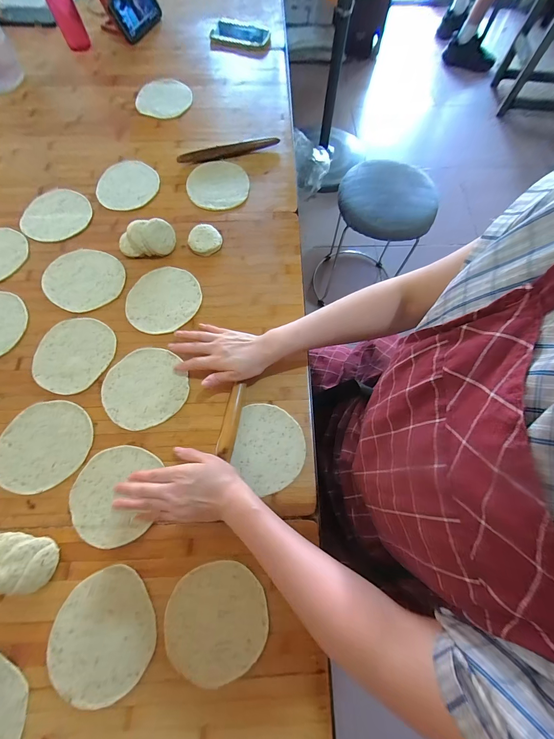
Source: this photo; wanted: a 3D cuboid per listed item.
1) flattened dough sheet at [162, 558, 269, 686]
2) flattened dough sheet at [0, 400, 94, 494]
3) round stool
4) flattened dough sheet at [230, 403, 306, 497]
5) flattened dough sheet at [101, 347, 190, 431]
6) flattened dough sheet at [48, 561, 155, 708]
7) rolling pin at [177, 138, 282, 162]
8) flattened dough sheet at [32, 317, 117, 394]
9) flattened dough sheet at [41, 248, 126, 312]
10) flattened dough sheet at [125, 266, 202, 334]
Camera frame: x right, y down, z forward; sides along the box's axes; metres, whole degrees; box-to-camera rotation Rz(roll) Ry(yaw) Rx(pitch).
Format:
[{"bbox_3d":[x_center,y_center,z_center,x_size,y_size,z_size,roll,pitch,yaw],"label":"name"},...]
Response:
[{"bbox_3d":[-0.078,0.325,0.376,0.129,0.007,0.124,-17,73,-6],"label":"flattened dough sheet"},{"bbox_3d":[-0.358,0.115,0.439,0.142,0.004,0.124,-28,74,-9],"label":"flattened dough sheet"},{"bbox_3d":[0.341,-0.481,1.100,0.308,0.521,0.333,0,72,0],"label":"round stool"},{"bbox_3d":[-0.011,0.119,0.445,0.105,0.005,0.125,10,72,3],"label":"flattened dough sheet"},{"bbox_3d":[-0.214,0.028,0.466,0.128,0.006,0.123,-31,75,-10],"label":"flattened dough sheet"},{"bbox_3d":[-0.225,0.338,0.367,0.127,0.007,0.131,-24,74,-8],"label":"flattened dough sheet"},{"bbox_3d":[-0.106,-0.484,0.639,0.223,0.019,0.026,-16,73,-6],"label":"rolling pin"},{"bbox_3d":[-0.343,-0.027,0.487,0.120,0.004,0.133,33,74,10],"label":"flattened dough sheet"},{"bbox_3d":[-0.358,-0.167,0.536,0.139,0.005,0.129,32,74,10],"label":"flattened dough sheet"},{"bbox_3d":[-0.206,-0.127,0.524,0.132,0.004,0.124,-41,76,-12],"label":"flattened dough sheet"}]

